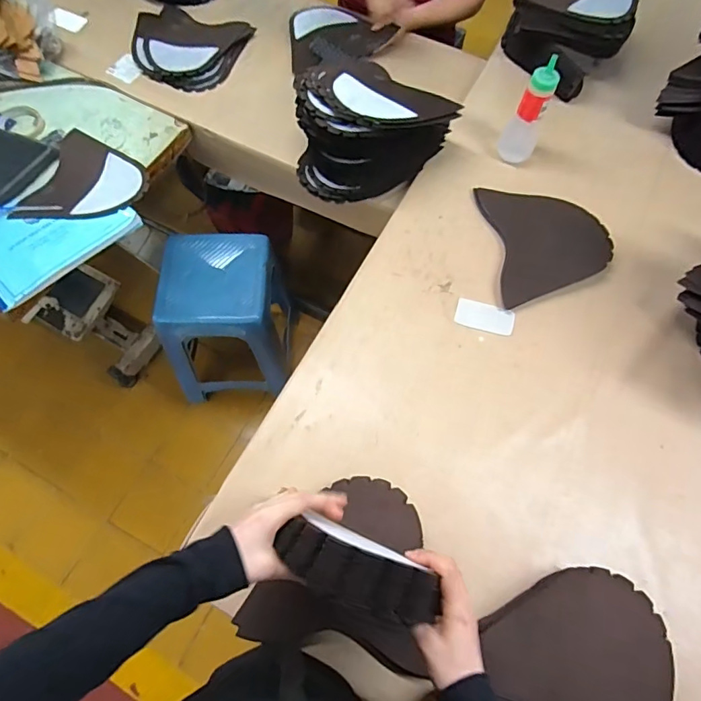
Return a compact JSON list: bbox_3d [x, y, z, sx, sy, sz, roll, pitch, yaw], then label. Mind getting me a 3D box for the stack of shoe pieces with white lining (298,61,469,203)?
[{"bbox_3d":[0.030,-0.419,0.886,0.232,0.162,0.246,37,72,14],"label":"stack of shoe pieces with white lining"}]

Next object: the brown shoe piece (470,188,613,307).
[{"bbox_3d":[0.363,-0.204,0.875,0.209,0.013,0.241,-6,67,-2],"label":"brown shoe piece"}]

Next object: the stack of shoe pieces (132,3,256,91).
[{"bbox_3d":[-0.384,-0.707,1.109,0.254,0.029,0.246,11,66,4],"label":"stack of shoe pieces"}]

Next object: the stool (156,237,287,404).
[{"bbox_3d":[-0.345,-0.063,1.359,0.284,0.437,0.349,-2,66,-2],"label":"stool"}]

